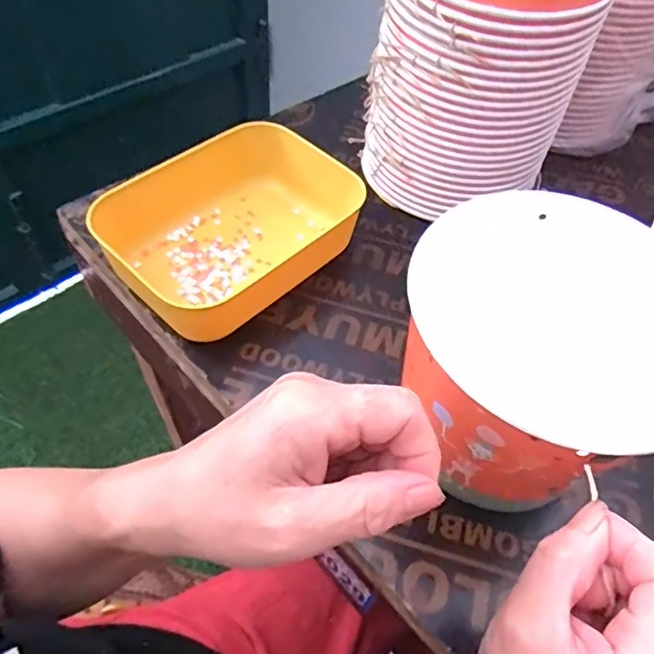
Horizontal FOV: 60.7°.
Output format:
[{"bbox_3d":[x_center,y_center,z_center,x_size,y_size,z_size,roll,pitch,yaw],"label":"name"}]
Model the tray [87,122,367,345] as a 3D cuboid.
[{"bbox_3d":[-0.081,-0.071,0.447,0.141,0.065,0.168,39,59,22],"label":"tray"}]

